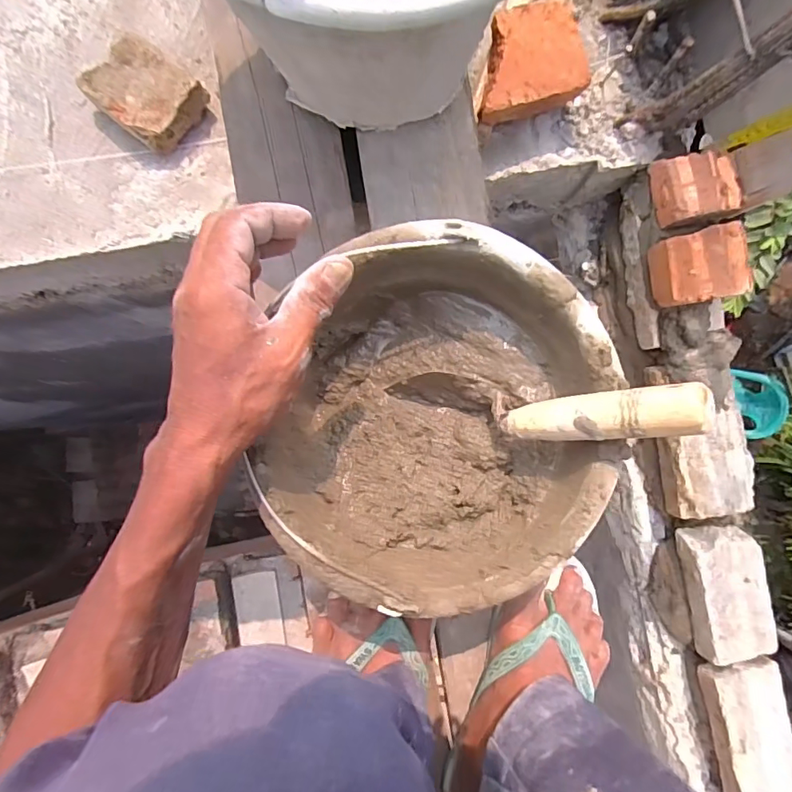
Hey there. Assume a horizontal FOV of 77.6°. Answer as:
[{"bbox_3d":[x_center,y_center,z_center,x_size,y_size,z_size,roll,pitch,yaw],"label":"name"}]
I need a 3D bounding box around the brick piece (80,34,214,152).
[{"bbox_3d":[-0.272,-0.329,0.539,0.109,0.039,0.087,36,88,-1],"label":"brick piece"}]

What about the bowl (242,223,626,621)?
[{"bbox_3d":[0.034,0.020,0.368,0.212,0.094,0.245,26,88,-1],"label":"bowl"}]

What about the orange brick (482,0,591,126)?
[{"bbox_3d":[0.140,-0.356,0.530,0.121,0.046,0.097,-19,90,-2],"label":"orange brick"}]

